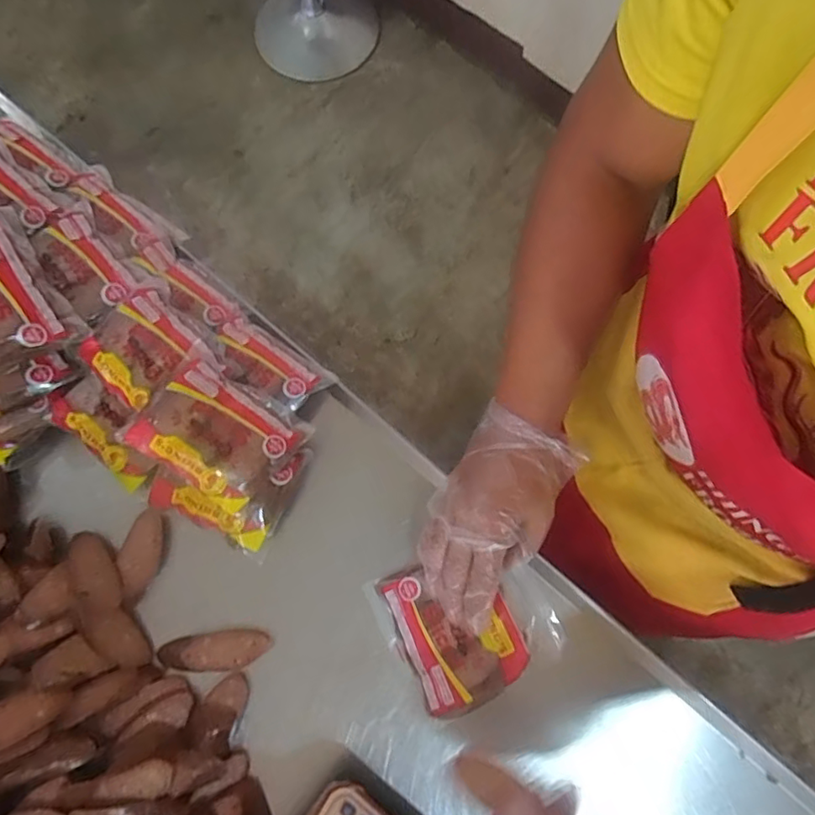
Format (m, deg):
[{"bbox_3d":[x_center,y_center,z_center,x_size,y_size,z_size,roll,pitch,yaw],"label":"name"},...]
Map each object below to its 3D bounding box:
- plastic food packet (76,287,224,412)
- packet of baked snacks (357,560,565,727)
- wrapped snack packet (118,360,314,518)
[{"bbox_3d":[-0.263,-0.057,0.554,0.096,0.019,0.111,-44,80,-9],"label":"plastic food packet"},{"bbox_3d":[0.058,0.210,0.549,0.157,0.034,0.141,-28,68,2],"label":"packet of baked snacks"},{"bbox_3d":[-0.181,0.025,0.535,0.134,0.020,0.105,37,71,-9],"label":"wrapped snack packet"}]

